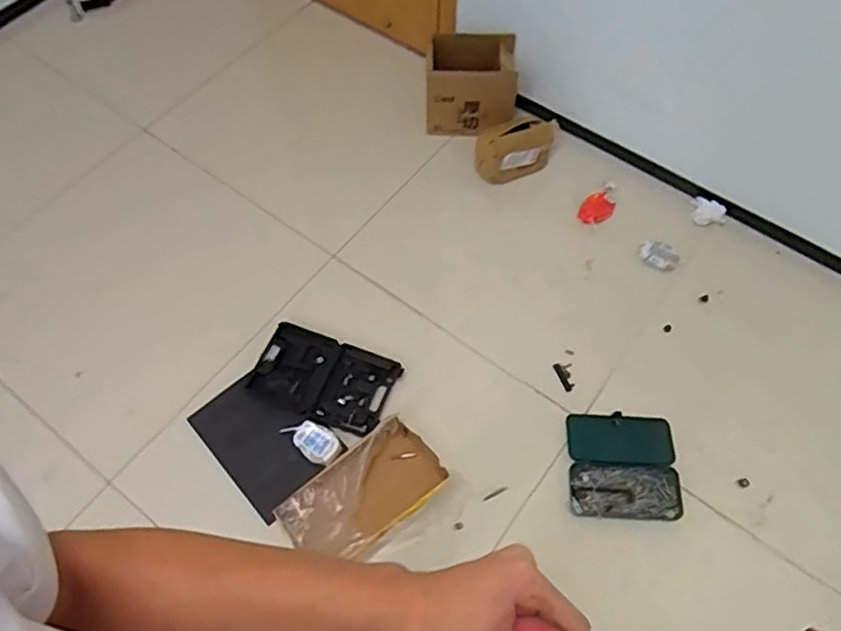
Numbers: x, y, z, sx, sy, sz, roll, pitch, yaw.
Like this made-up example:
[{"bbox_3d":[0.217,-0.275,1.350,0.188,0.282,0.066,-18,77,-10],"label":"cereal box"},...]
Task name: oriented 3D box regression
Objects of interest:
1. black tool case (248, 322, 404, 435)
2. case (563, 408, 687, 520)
[{"bbox_3d":[-0.239,0.158,1.597,0.338,0.037,0.210,19,62,11],"label":"black tool case"},{"bbox_3d":[0.478,0.352,1.492,0.251,0.031,0.239,1,61,1],"label":"case"}]

